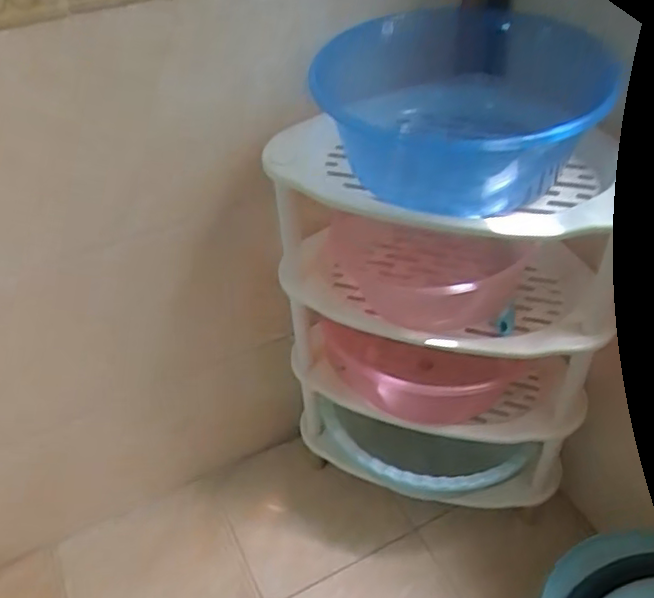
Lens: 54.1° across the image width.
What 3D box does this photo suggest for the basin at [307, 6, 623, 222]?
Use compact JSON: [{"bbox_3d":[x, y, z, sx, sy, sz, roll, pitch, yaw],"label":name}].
[{"bbox_3d":[0.167,-0.243,0.827,0.273,0.157,0.311,-29,47,-27],"label":"basin"}]

